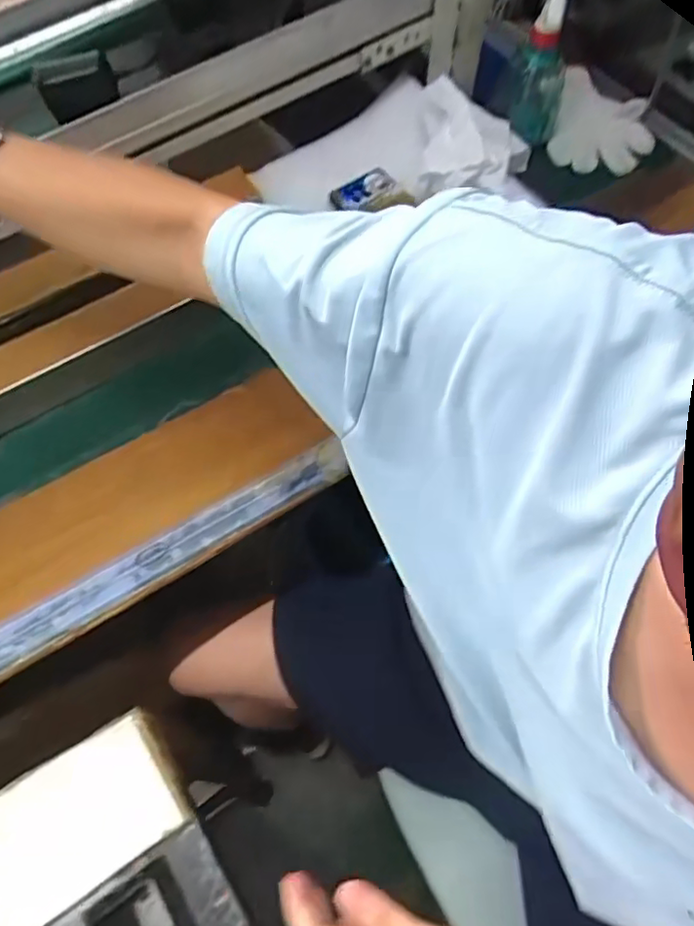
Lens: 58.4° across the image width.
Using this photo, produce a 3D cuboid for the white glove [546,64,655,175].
[{"bbox_3d":[0.284,-0.372,0.681,0.109,0.064,0.081,11,62,6],"label":"white glove"}]

